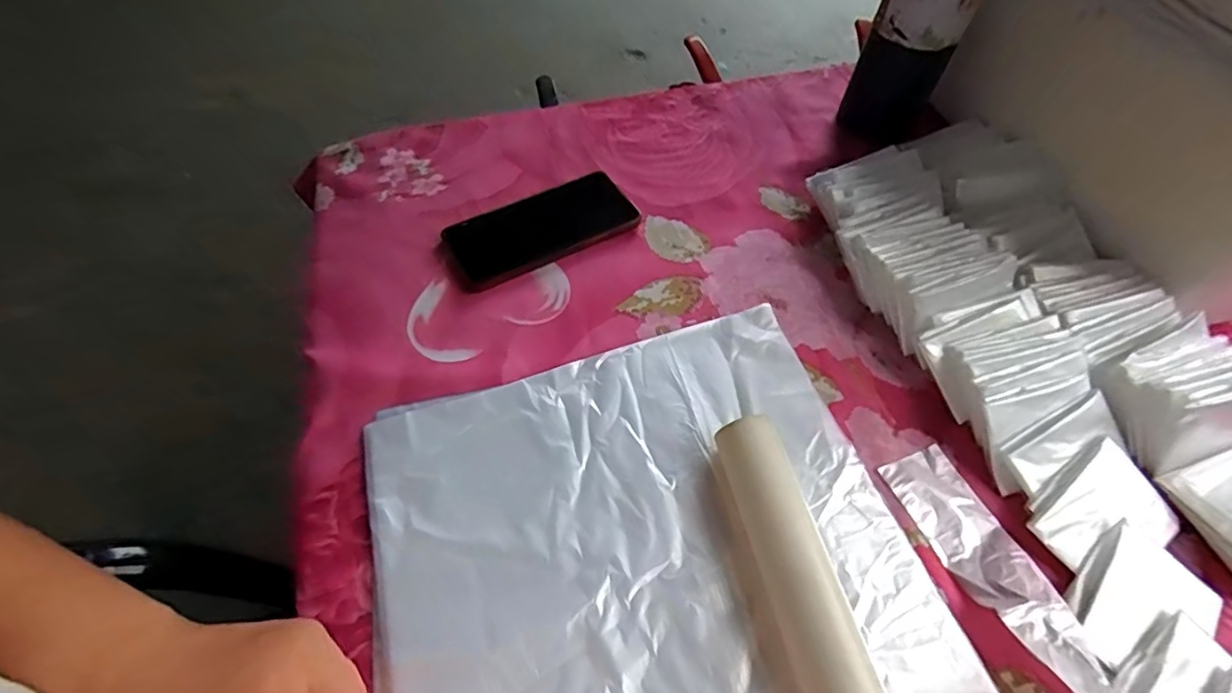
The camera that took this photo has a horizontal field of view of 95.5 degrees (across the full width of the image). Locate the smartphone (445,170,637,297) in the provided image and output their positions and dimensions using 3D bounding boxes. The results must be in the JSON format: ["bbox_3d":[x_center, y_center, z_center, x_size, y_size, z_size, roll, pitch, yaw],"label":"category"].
[{"bbox_3d":[-0.064,-0.106,0.502,0.174,0.014,0.080,-27,60,-18],"label":"smartphone"}]

